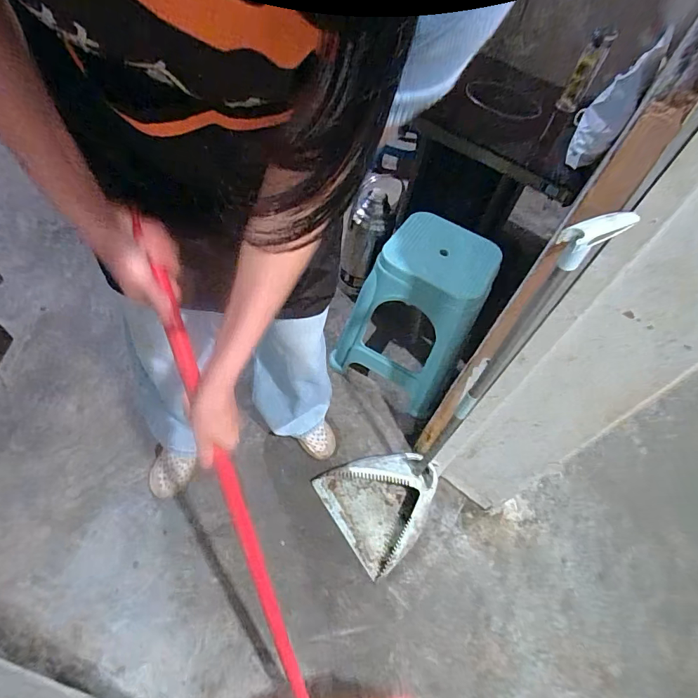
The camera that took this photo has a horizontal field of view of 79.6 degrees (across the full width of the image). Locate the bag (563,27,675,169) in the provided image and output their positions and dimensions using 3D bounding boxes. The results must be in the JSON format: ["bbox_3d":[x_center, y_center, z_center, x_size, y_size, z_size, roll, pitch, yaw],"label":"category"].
[{"bbox_3d":[0.630,-0.580,1.003,0.027,0.283,0.125,8,39,-31],"label":"bag"}]

